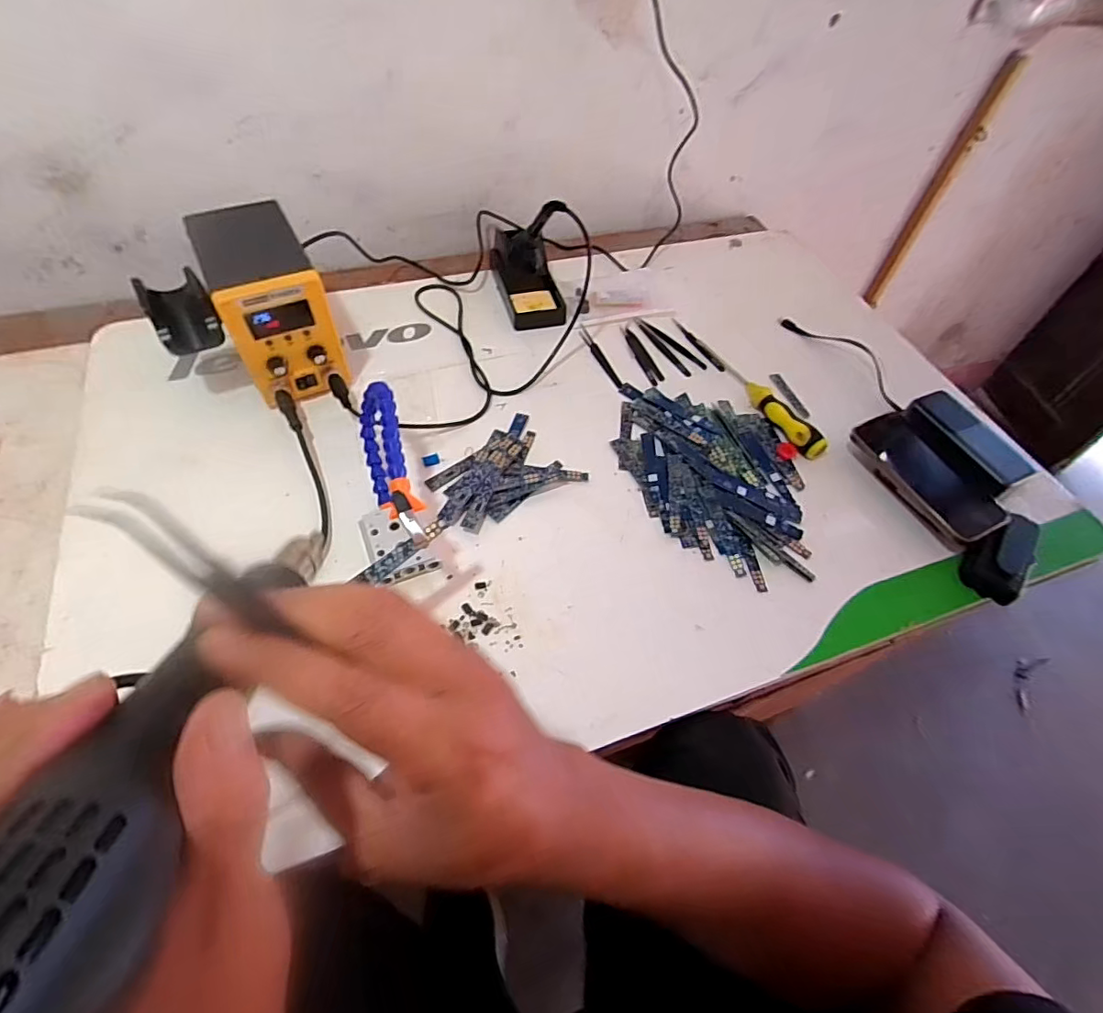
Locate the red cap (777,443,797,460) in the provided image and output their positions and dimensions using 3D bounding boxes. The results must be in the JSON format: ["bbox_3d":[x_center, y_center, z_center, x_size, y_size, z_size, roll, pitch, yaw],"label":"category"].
[{"bbox_3d":[0.259,-0.060,0.592,0.020,0.007,0.024,31,60,16],"label":"red cap"}]

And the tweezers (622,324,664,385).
[{"bbox_3d":[0.112,-0.191,0.678,0.022,0.007,0.107,-15,59,-13],"label":"tweezers"}]

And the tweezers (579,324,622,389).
[{"bbox_3d":[0.060,-0.186,0.666,0.012,0.009,0.108,-21,60,-16],"label":"tweezers"}]

